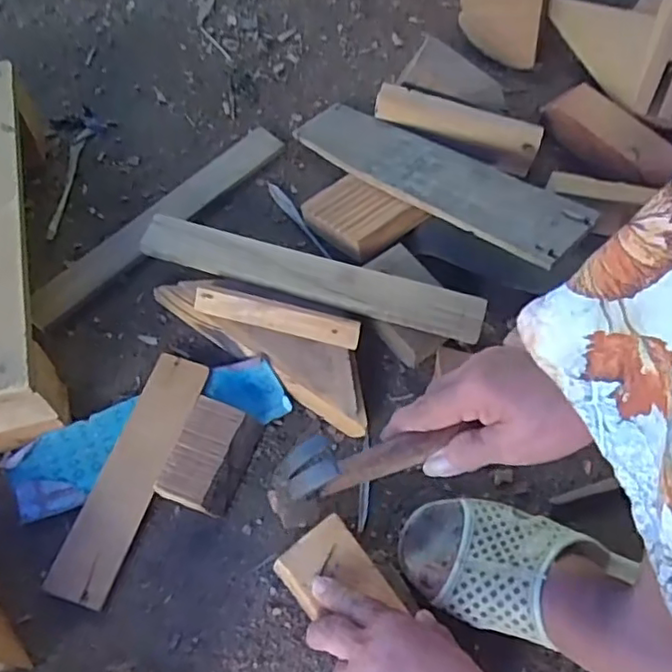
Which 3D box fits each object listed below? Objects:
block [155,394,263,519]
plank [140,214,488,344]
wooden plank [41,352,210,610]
[{"bbox_3d":[-0.102,0.098,0.514,0.055,0.031,0.085,17,61,10],"label":"block"},{"bbox_3d":[-0.025,-0.054,0.566,0.311,0.017,0.039,17,62,6],"label":"plank"},{"bbox_3d":[-0.163,0.107,0.510,0.045,0.010,0.204,24,63,-9],"label":"wooden plank"}]

